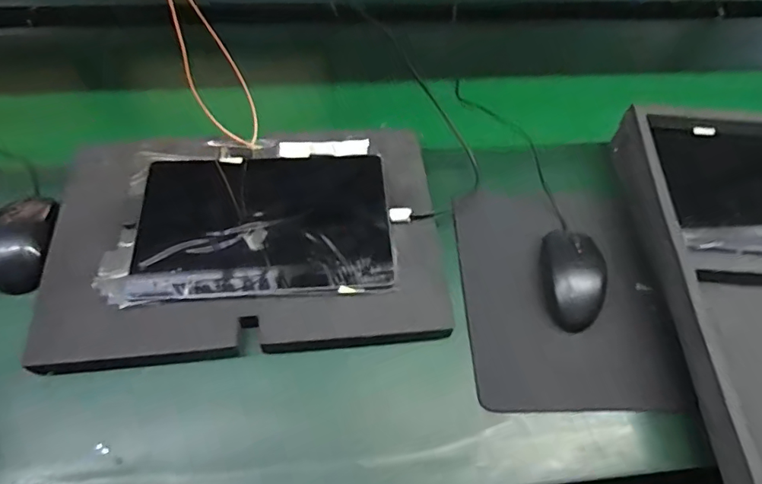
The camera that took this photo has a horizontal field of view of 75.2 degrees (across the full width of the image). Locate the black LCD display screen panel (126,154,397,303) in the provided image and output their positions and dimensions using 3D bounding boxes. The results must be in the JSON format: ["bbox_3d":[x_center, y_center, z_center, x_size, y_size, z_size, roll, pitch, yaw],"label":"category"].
[{"bbox_3d":[-0.118,-0.023,0.514,0.248,0.010,0.169,-2,59,-8],"label":"black LCD display screen panel"}]

